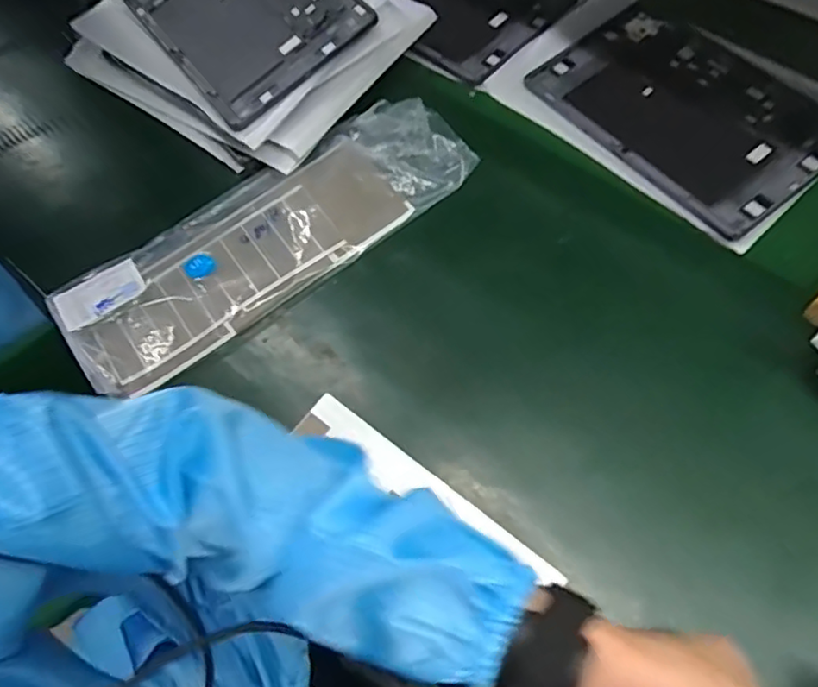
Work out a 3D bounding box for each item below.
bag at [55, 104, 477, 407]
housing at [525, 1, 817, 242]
[{"bbox_3d":[-0.123,-0.096,0.542,0.363,0.030,0.119,-34,73,-9],"label":"bag"},{"bbox_3d":[0.256,-0.217,0.574,0.170,0.013,0.250,-38,68,-10],"label":"housing"}]

